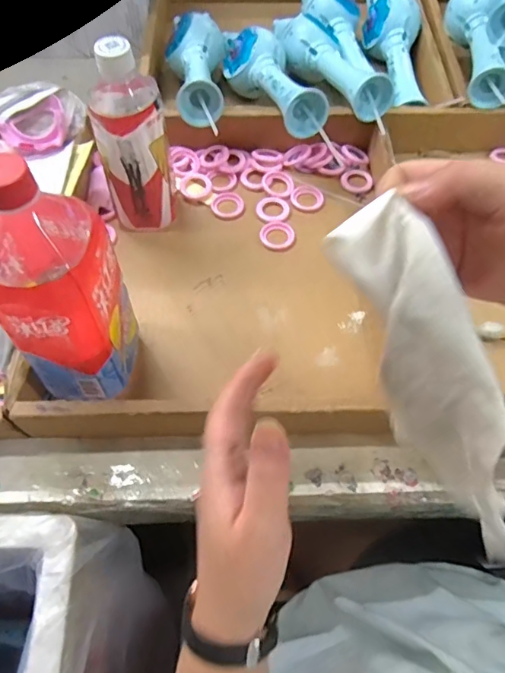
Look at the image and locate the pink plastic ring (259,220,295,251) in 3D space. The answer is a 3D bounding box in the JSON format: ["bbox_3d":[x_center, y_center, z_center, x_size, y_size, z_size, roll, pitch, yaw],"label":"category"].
[{"bbox_3d":[0.027,-0.111,0.539,0.037,0.004,0.037,0,60,0],"label":"pink plastic ring"}]

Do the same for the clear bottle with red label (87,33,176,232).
[{"bbox_3d":[-0.116,-0.190,0.481,0.063,0.182,0.077,-12,61,-7],"label":"clear bottle with red label"}]

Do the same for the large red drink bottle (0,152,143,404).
[{"bbox_3d":[-0.138,-0.036,0.365,0.079,0.215,0.103,-15,62,-9],"label":"large red drink bottle"}]

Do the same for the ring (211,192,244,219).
[{"bbox_3d":[-0.027,-0.150,0.562,0.037,0.004,0.036,0,60,0],"label":"ring"}]

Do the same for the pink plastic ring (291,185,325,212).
[{"bbox_3d":[0.063,-0.160,0.570,0.037,0.004,0.038,0,60,0],"label":"pink plastic ring"}]

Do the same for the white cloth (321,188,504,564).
[{"bbox_3d":[0.092,0.027,0.247,0.040,0.042,0.192,-23,96,-13],"label":"white cloth"}]

